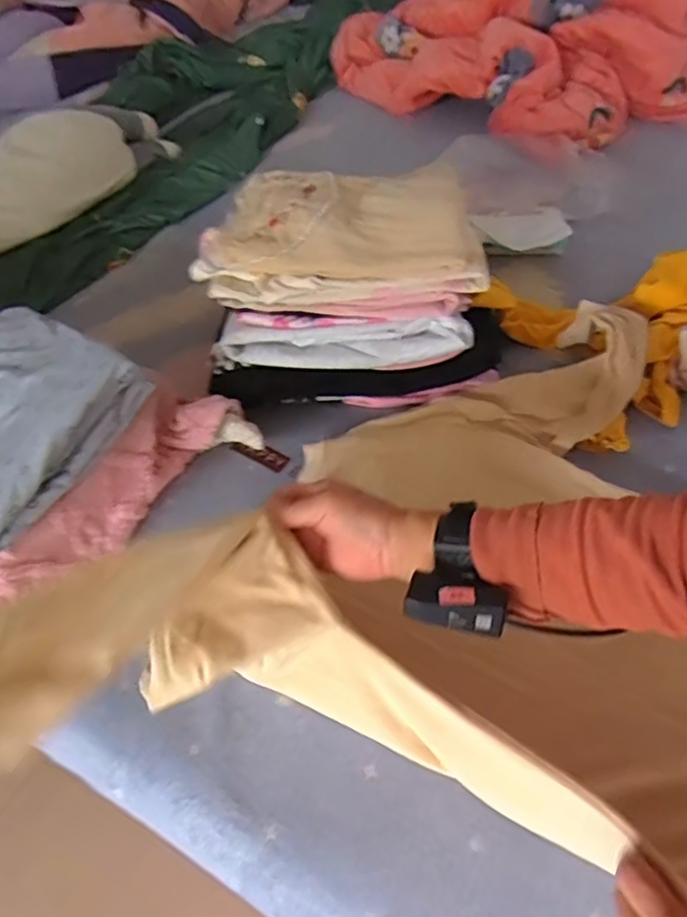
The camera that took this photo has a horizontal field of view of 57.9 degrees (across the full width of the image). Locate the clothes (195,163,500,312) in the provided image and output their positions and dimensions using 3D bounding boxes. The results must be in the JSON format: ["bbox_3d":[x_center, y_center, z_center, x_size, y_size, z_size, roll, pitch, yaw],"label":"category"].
[{"bbox_3d":[-0.009,-0.294,0.767,0.333,0.069,0.244,-5,51,-1],"label":"clothes"}]

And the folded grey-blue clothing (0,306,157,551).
[{"bbox_3d":[-0.376,-0.049,0.657,0.246,0.080,0.260,25,57,21],"label":"folded grey-blue clothing"}]

